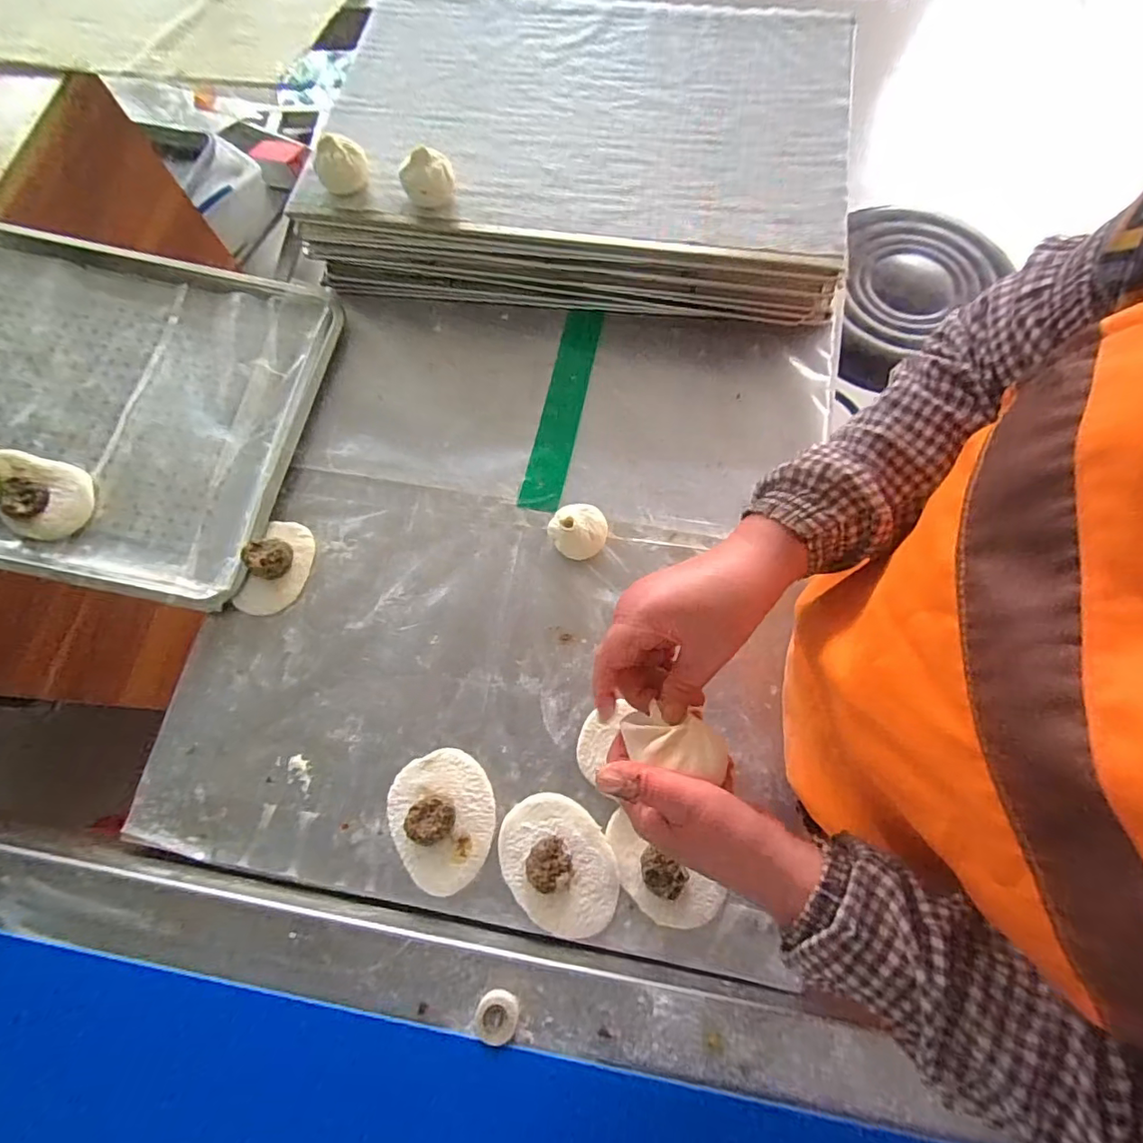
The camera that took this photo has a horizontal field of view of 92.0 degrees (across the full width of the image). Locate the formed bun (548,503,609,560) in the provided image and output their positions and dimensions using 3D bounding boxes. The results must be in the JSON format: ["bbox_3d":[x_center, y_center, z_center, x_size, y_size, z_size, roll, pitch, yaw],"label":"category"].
[{"bbox_3d":[0.007,-0.039,0.542,0.054,0.042,0.050,0,71,1],"label":"formed bun"}]

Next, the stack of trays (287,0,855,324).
[{"bbox_3d":[0.016,-0.511,0.663,0.584,0.094,0.404,7,73,3],"label":"stack of trays"}]

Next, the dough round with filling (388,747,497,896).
[{"bbox_3d":[-0.111,0.214,0.475,0.089,0.028,0.109,-23,72,-6],"label":"dough round with filling"}]

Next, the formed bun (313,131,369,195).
[{"bbox_3d":[-0.245,-0.434,0.584,0.056,0.039,0.047,-22,74,-6],"label":"formed bun"}]

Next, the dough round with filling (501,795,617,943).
[{"bbox_3d":[-0.011,0.245,0.459,0.086,0.029,0.110,-28,73,-8],"label":"dough round with filling"}]

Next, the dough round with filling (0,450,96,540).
[{"bbox_3d":[-0.559,-0.084,0.566,0.125,0.027,0.080,21,73,8],"label":"dough round with filling"}]

